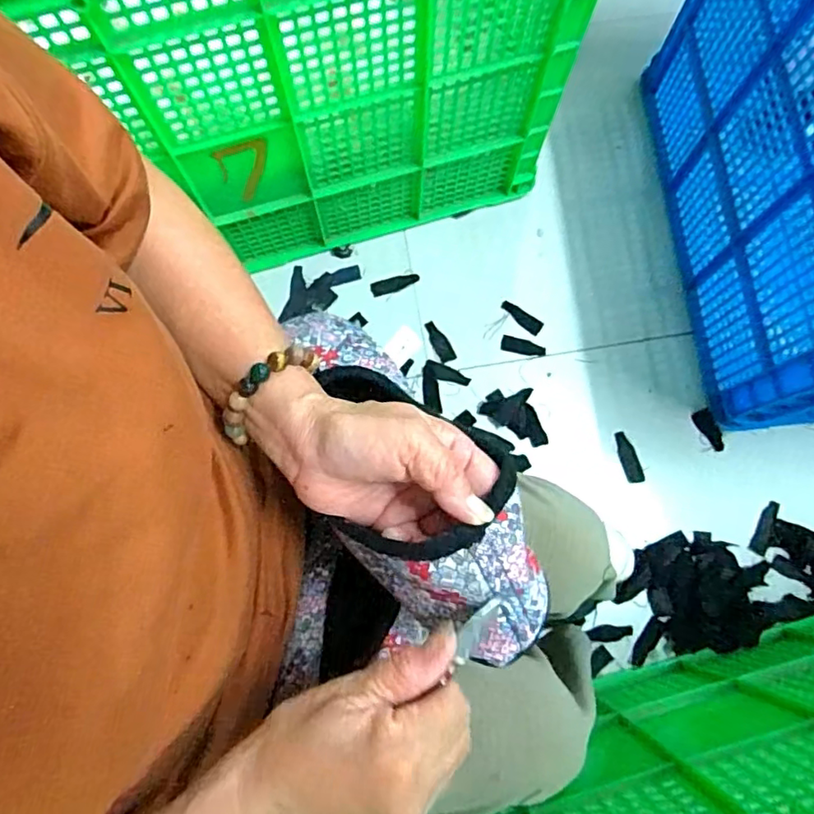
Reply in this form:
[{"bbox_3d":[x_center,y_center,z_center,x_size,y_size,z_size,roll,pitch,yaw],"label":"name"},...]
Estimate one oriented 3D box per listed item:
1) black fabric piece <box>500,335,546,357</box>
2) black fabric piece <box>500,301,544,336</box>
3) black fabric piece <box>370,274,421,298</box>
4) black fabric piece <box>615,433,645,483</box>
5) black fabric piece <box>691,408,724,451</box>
[{"bbox_3d":[0.183,-0.095,0.923,0.071,0.004,0.026,11,84,1],"label":"black fabric piece"},{"bbox_3d":[0.182,-0.143,0.930,0.073,0.005,0.025,36,80,7],"label":"black fabric piece"},{"bbox_3d":[-0.019,-0.197,0.940,0.078,0.004,0.024,-16,88,-1],"label":"black fabric piece"},{"bbox_3d":[0.338,0.077,0.892,0.024,0.009,0.080,-14,78,-4],"label":"black fabric piece"},{"bbox_3d":[0.465,0.037,0.900,0.027,0.012,0.067,-19,78,-5],"label":"black fabric piece"}]

